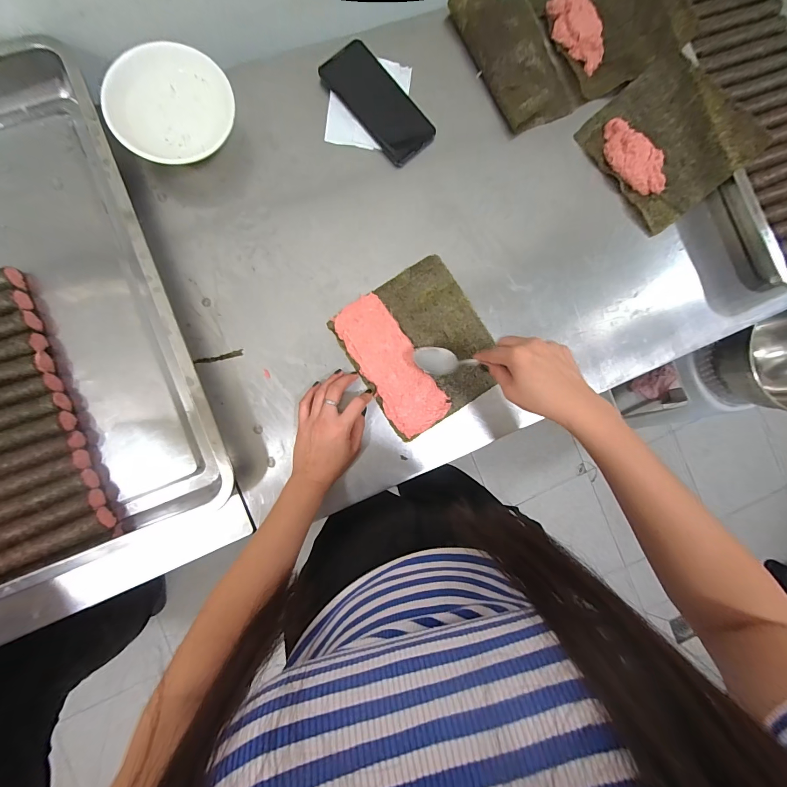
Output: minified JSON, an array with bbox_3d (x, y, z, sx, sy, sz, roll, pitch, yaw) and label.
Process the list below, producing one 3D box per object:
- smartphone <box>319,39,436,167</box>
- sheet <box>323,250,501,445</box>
[{"bbox_3d":[-0.020,-0.405,0.489,0.080,0.008,0.169,-43,92,-7],"label":"smartphone"},{"bbox_3d":[0.039,-0.064,0.477,0.179,0.012,0.196,-32,91,-7],"label":"sheet"}]

